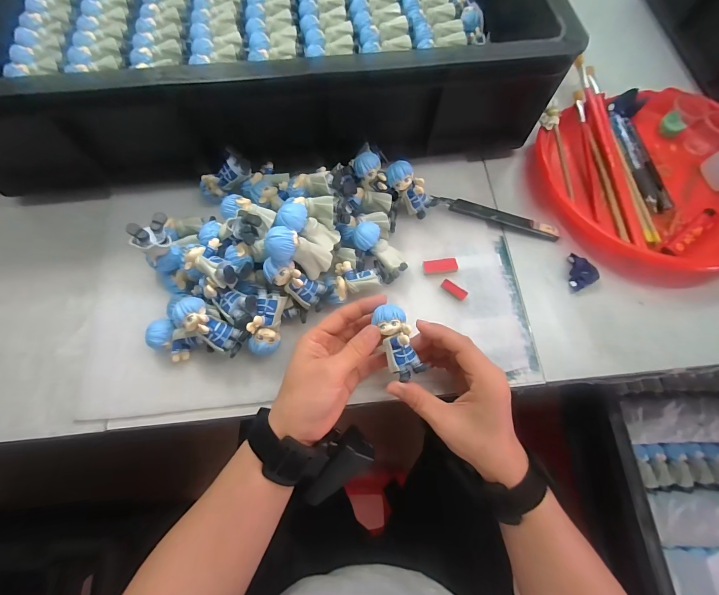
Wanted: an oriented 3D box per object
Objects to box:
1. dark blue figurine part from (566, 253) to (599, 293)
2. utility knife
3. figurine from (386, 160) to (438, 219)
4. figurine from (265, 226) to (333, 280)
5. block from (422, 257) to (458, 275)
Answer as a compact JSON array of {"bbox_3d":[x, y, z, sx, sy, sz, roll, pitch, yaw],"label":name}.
[{"bbox_3d":[0.235,-0.025,0.356,0.027,0.010,0.041,6,70,1],"label":"dark blue figurine part"},{"bbox_3d":[0.149,-0.088,0.371,0.138,0.010,0.013,15,71,4],"label":"utility knife"},{"bbox_3d":[0.056,-0.110,0.348,0.064,0.026,0.026,44,76,-36],"label":"figurine"},{"bbox_3d":[-0.051,-0.038,0.285,0.059,0.021,0.026,28,74,-40],"label":"figurine"},{"bbox_3d":[0.085,-0.032,0.353,0.037,0.008,0.015,-5,71,-3],"label":"block"}]

